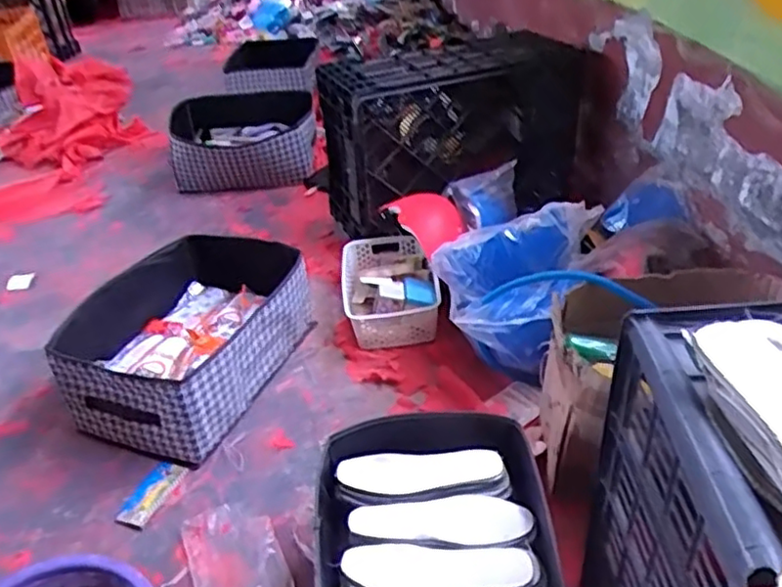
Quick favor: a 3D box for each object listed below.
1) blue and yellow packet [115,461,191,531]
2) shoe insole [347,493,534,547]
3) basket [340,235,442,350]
[{"bbox_3d":[-0.386,0.324,1.073,0.059,0.009,0.117,12,39,23],"label":"blue and yellow packet"},{"bbox_3d":[0.062,0.291,0.843,0.222,0.025,0.070,-2,36,4],"label":"shoe insole"},{"bbox_3d":[-0.004,-0.012,1.423,0.196,0.093,0.298,-6,35,-1],"label":"basket"}]

